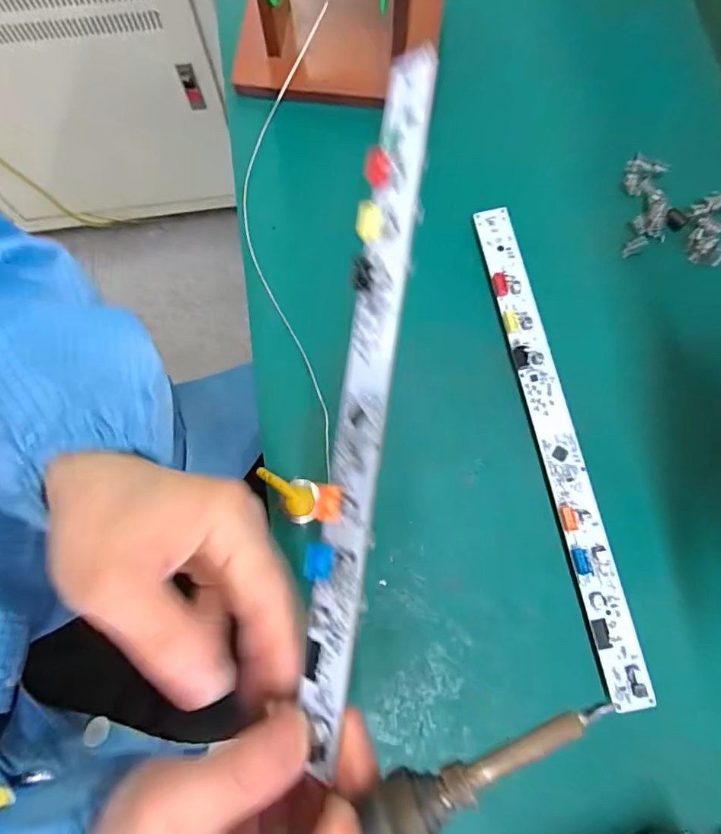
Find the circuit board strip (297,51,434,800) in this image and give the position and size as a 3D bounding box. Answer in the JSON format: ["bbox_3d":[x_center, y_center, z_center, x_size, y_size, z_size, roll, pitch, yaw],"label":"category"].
[{"bbox_3d":[0.001,-0.017,0.194,0.021,0.012,0.275,8,83,1],"label":"circuit board strip"}]

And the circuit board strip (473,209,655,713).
[{"bbox_3d":[0.110,0.009,0.274,0.021,0.010,0.284,-11,78,-3],"label":"circuit board strip"}]

